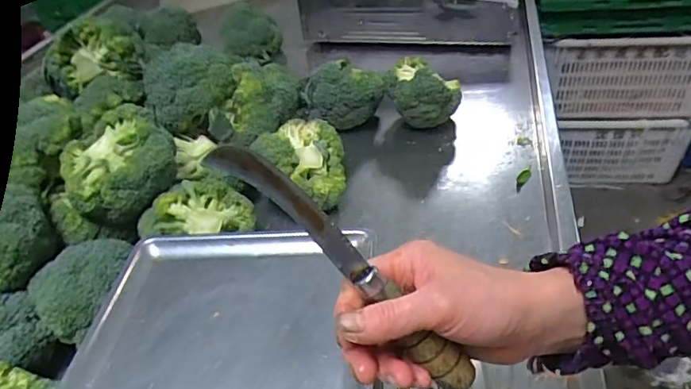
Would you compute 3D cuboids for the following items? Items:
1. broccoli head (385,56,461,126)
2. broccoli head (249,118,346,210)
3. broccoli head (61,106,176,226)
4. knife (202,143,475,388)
[{"bbox_3d":[0.127,-0.163,0.837,0.114,0.106,0.115,3,41,12],"label":"broccoli head"},{"bbox_3d":[-0.053,-0.037,0.694,0.104,0.121,0.101,-4,40,3],"label":"broccoli head"},{"bbox_3d":[-0.262,-0.040,0.594,0.123,0.077,0.111,-27,44,-22],"label":"broccoli head"},{"bbox_3d":[0.004,0.044,0.296,0.016,0.202,0.021,-32,15,48],"label":"knife"}]

